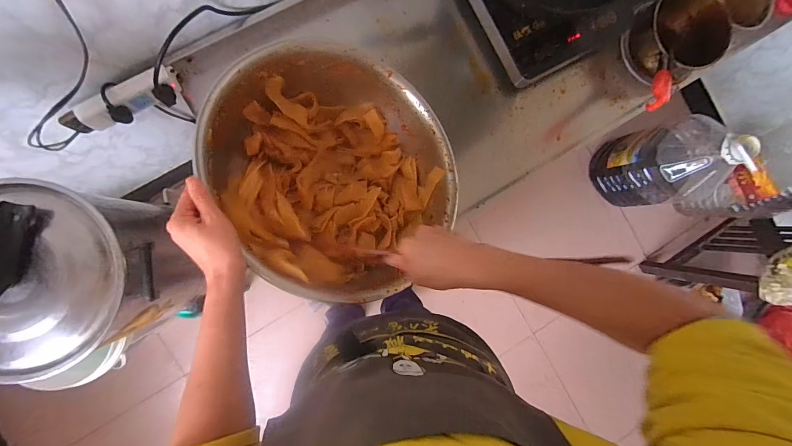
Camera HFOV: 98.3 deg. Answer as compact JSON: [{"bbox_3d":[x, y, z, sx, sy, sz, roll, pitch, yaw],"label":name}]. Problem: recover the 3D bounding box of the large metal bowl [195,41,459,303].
[{"bbox_3d":[-0.085,-0.078,0.550,0.377,0.210,0.377,13,63,-28],"label":"large metal bowl"}]

